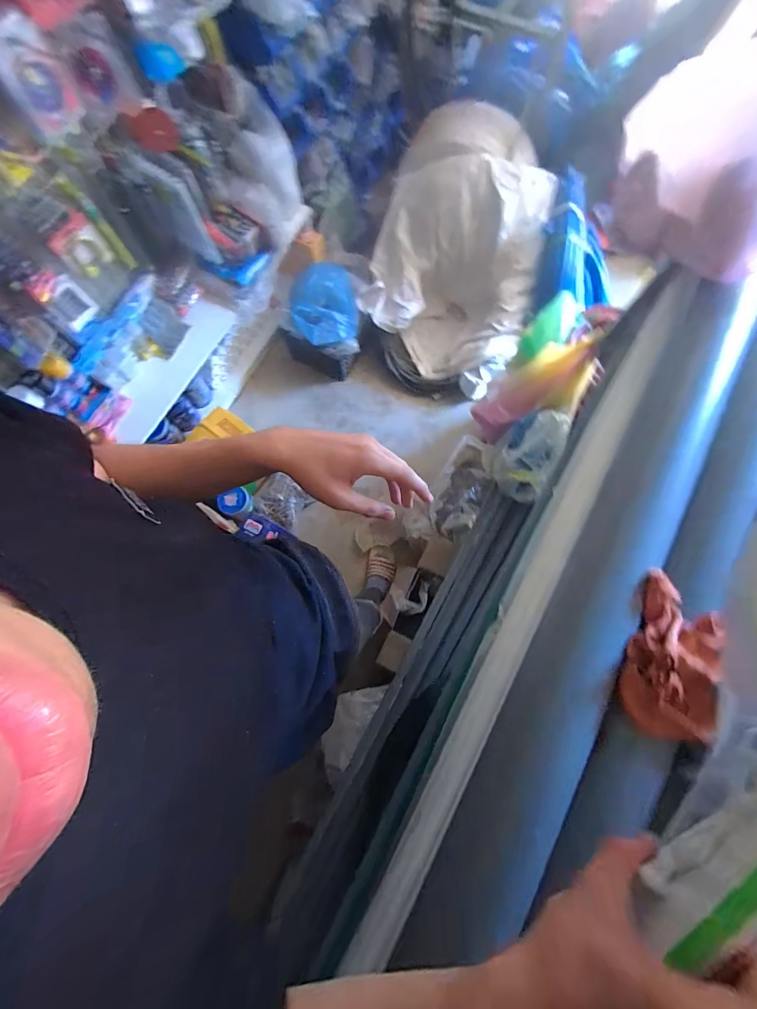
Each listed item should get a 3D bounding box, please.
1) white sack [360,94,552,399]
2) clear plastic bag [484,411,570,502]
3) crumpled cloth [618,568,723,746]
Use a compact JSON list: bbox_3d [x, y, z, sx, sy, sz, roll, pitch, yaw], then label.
[{"bbox_3d":[0.313,-1.031,1.555,0.636,0.458,0.952,14,77,3],"label":"white sack"},{"bbox_3d":[0.359,-0.126,0.937,0.150,0.118,0.185,29,78,7],"label":"clear plastic bag"},{"bbox_3d":[0.296,0.157,0.381,0.096,0.054,0.143,26,78,6],"label":"crumpled cloth"}]

